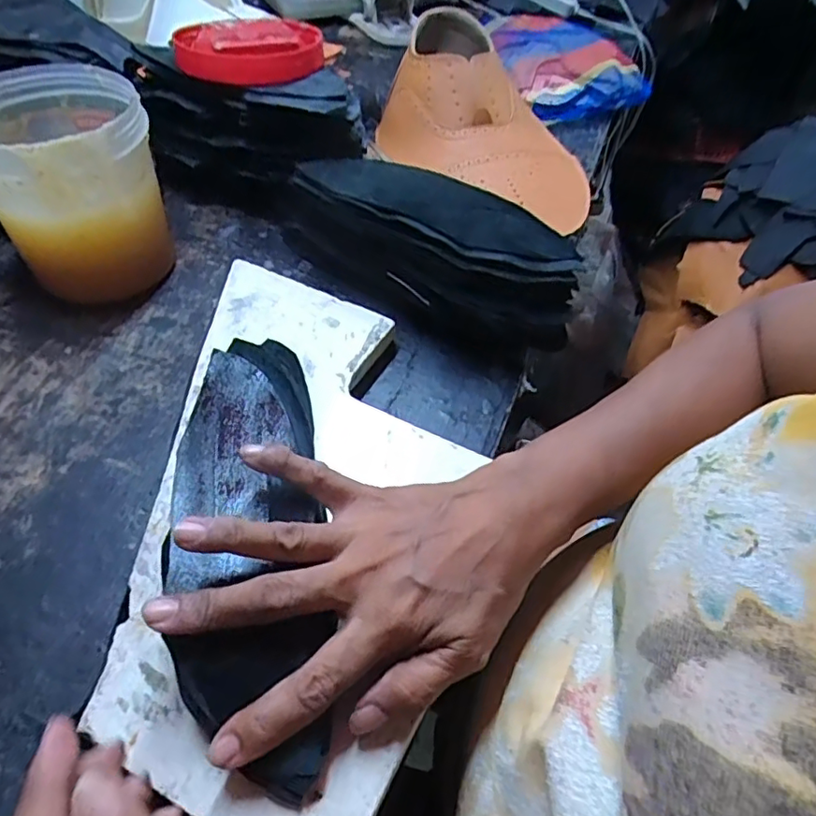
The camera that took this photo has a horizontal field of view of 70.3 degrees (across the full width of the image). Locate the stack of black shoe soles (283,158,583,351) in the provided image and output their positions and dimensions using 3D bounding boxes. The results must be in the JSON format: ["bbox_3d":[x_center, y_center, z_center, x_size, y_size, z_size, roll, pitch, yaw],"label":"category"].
[{"bbox_3d":[0.012,-0.121,0.446,0.239,0.085,0.085,30,55,19],"label":"stack of black shoe soles"}]

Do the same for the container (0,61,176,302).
[{"bbox_3d":[-0.245,-0.161,0.433,0.110,0.133,0.118,-27,57,-23],"label":"container"}]

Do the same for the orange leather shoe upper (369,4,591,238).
[{"bbox_3d":[0.087,-0.296,0.584,0.229,0.097,0.170,21,53,13],"label":"orange leather shoe upper"}]

